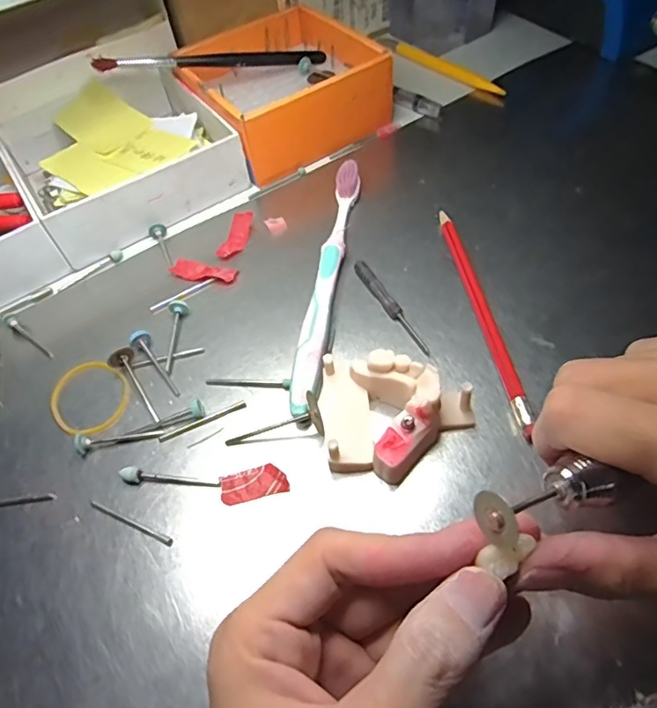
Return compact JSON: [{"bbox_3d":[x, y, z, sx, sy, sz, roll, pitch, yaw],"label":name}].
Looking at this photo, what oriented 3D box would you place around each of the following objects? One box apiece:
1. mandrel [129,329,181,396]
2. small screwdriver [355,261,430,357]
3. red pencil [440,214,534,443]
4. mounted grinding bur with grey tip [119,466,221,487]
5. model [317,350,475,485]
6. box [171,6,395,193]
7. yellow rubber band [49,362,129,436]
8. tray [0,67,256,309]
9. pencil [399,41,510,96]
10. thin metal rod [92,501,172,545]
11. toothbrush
[{"bbox_3d":[-0.090,0.005,0.271,0.010,0.009,0.044,-33,57,-16],"label":"mandrel"},{"bbox_3d":[0.033,-0.026,0.281,0.007,0.006,0.071,-25,56,-11],"label":"small screwdriver"},{"bbox_3d":[0.078,-0.024,0.272,0.008,0.010,0.147,-10,54,0],"label":"red pencil"},{"bbox_3d":[-0.071,0.056,0.235,0.045,0.005,0.006,5,57,8],"label":"mounted grinding bur with grey tip"},{"bbox_3d":[0.028,0.028,0.231,0.068,0.030,0.050,4,55,10],"label":"model"},{"bbox_3d":[-0.034,-0.195,0.382,0.119,0.046,0.123,-30,56,-14],"label":"box"},{"bbox_3d":[-0.123,0.021,0.267,0.046,0.006,0.038,24,62,22],"label":"yellow rubber band"},{"bbox_3d":[-0.200,-0.109,0.346,0.266,0.037,0.147,-31,57,-15],"label":"tray"},{"bbox_3d":[0.096,-0.231,0.420,0.011,0.008,0.113,-35,60,-17],"label":"pencil"},{"bbox_3d":[-0.086,0.072,0.226,0.044,0.004,0.004,19,60,17],"label":"thin metal rod"},{"bbox_3d":[0.001,-0.046,0.294,0.015,0.016,0.180,4,55,10],"label":"toothbrush"}]

